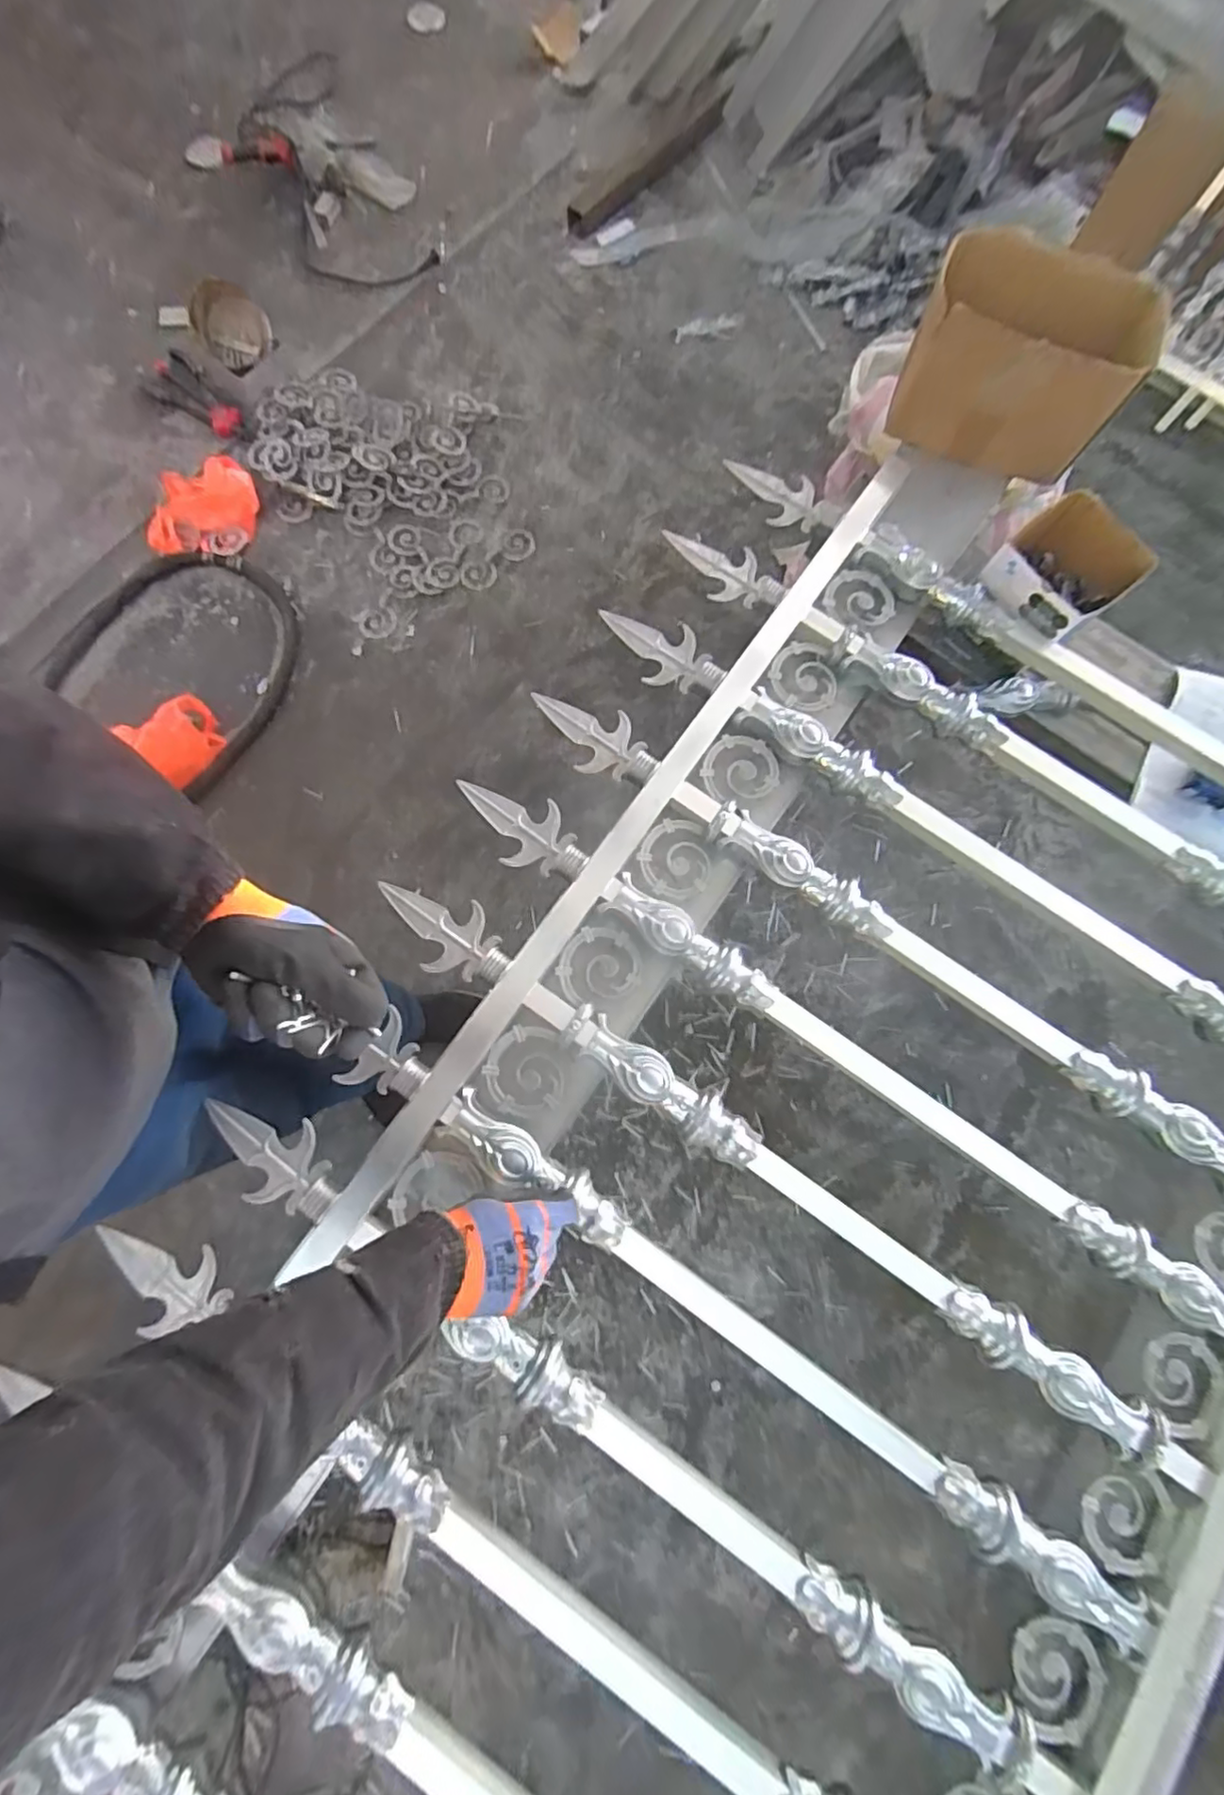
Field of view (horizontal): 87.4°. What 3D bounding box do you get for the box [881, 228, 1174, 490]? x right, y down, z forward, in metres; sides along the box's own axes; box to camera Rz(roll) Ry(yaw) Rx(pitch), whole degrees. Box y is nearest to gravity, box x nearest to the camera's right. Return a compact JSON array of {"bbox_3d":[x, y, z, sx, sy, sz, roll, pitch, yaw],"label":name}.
[{"bbox_3d":[0.491,-0.639,0.777,0.253,0.168,0.121,12,77,1],"label":"box"}]

